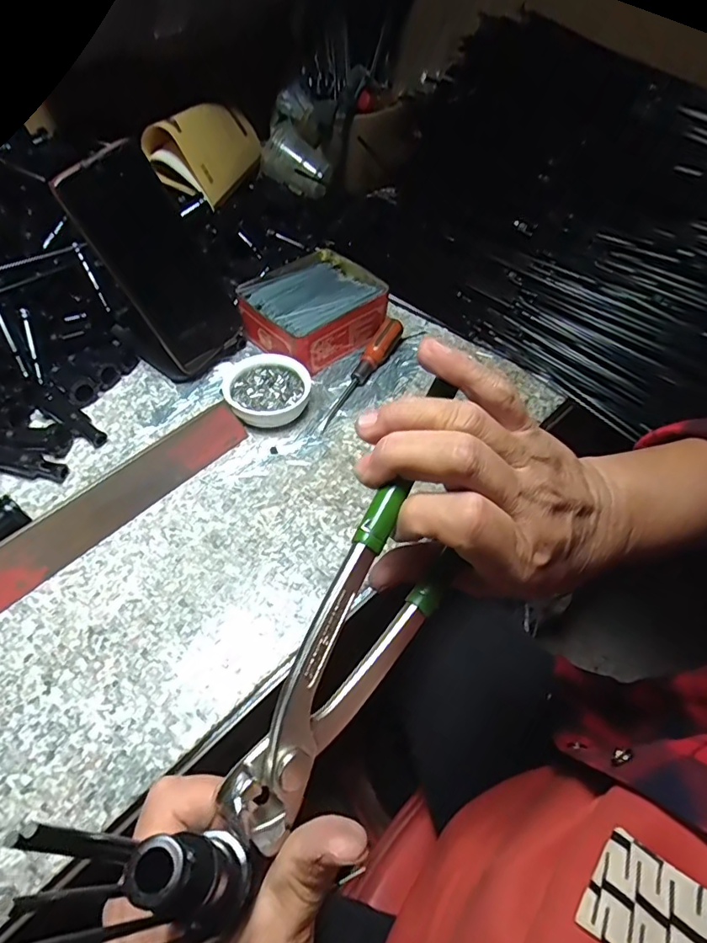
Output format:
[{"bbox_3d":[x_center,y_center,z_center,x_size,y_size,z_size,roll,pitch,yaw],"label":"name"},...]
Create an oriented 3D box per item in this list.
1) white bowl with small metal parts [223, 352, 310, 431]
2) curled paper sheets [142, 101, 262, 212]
[{"bbox_3d":[-0.073,-0.069,0.440,0.071,0.025,0.067,1,53,-1],"label":"white bowl with small metal parts"},{"bbox_3d":[-0.164,-0.375,0.579,0.077,0.081,0.204,4,53,1],"label":"curled paper sheets"}]

